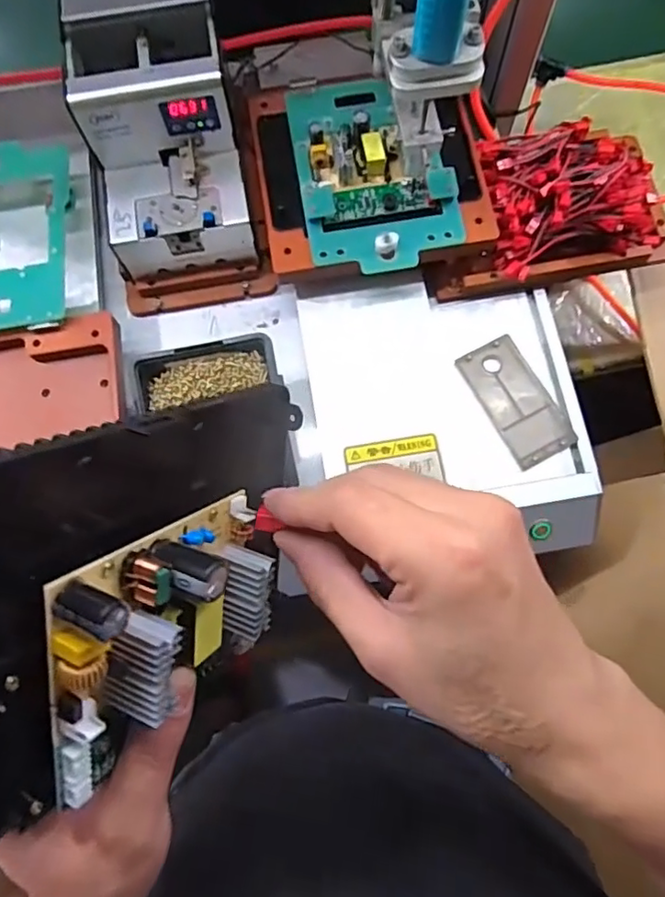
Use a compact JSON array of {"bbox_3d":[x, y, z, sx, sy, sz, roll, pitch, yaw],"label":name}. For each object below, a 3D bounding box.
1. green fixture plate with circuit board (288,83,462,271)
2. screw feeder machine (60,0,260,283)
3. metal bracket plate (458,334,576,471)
[{"bbox_3d":[0.036,-0.252,0.522,0.131,0.034,0.193,-8,76,-1],"label":"green fixture plate with circuit board"},{"bbox_3d":[-0.147,-0.276,0.527,0.122,0.128,0.199,-10,76,-2],"label":"screw feeder machine"},{"bbox_3d":[0.168,-0.043,0.545,0.056,0.004,0.118,-27,77,-6],"label":"metal bracket plate"}]

